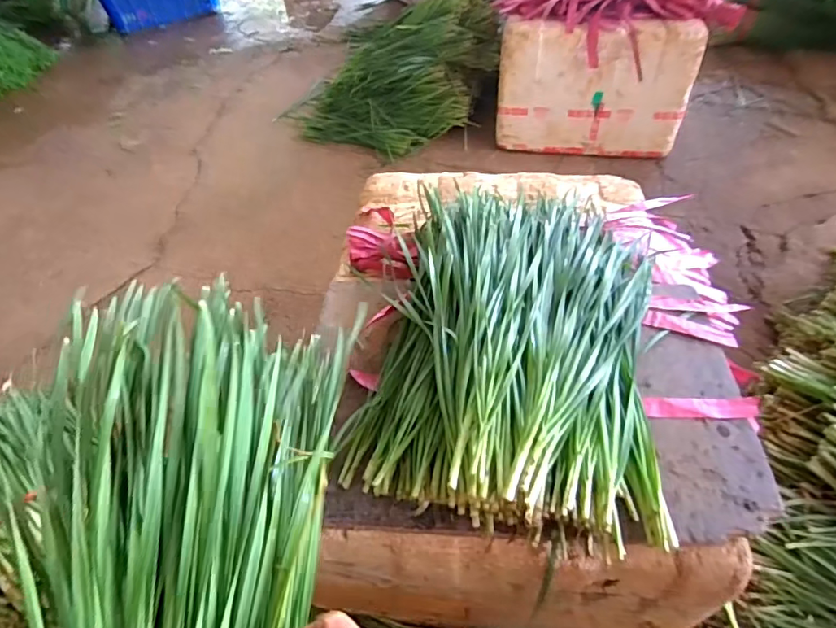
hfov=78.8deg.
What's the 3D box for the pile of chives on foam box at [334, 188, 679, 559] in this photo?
[{"bbox_3d":[0.102,0.002,0.515,0.270,0.080,0.404,8,50,12],"label":"pile of chives on foam box"}]

